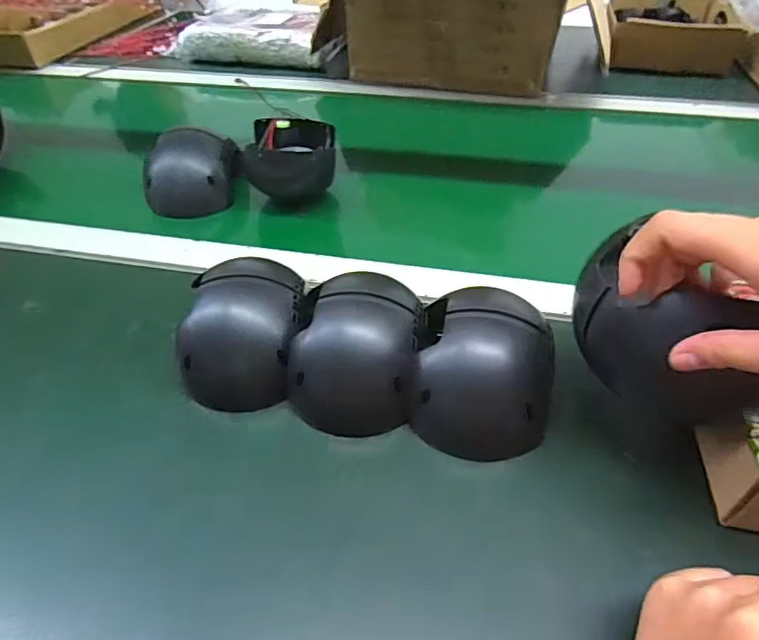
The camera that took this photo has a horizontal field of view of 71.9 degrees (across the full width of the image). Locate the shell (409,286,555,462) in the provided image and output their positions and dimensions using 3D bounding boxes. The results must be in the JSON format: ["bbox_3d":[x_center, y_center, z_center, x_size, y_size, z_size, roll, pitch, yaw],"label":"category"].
[{"bbox_3d":[0.070,0.036,0.361,0.090,0.082,0.106,5,44,7],"label":"shell"}]

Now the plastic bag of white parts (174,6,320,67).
[{"bbox_3d":[-0.214,-0.503,0.922,0.290,0.044,0.172,8,45,10],"label":"plastic bag of white parts"}]

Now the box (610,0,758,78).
[{"bbox_3d":[0.475,-0.481,0.875,0.186,0.070,0.209,8,45,10],"label":"box"}]

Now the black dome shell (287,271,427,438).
[{"bbox_3d":[-0.014,0.017,0.371,0.089,0.064,0.107,4,44,6],"label":"black dome shell"}]

